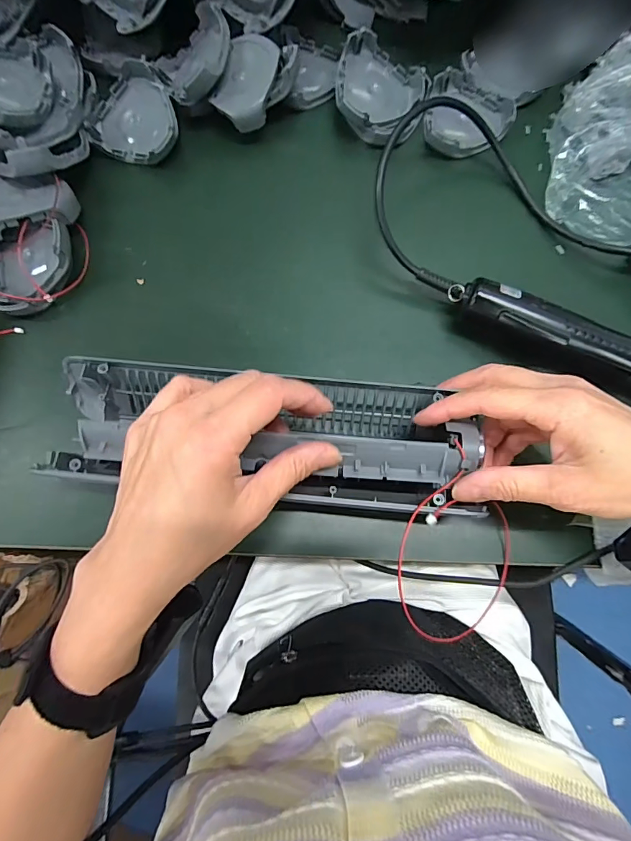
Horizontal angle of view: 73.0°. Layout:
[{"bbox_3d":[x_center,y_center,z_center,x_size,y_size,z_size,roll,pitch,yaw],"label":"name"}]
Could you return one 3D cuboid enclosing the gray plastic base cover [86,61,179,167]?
[{"bbox_3d":[-0.165,-0.273,0.385,0.078,0.033,0.080,-5,77,-1],"label":"gray plastic base cover"}]

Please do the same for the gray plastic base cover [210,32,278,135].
[{"bbox_3d":[-0.060,-0.300,0.388,0.046,0.034,0.080,11,77,3],"label":"gray plastic base cover"}]

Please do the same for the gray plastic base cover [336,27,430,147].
[{"bbox_3d":[0.057,-0.297,0.388,0.085,0.033,0.082,23,78,6],"label":"gray plastic base cover"}]

